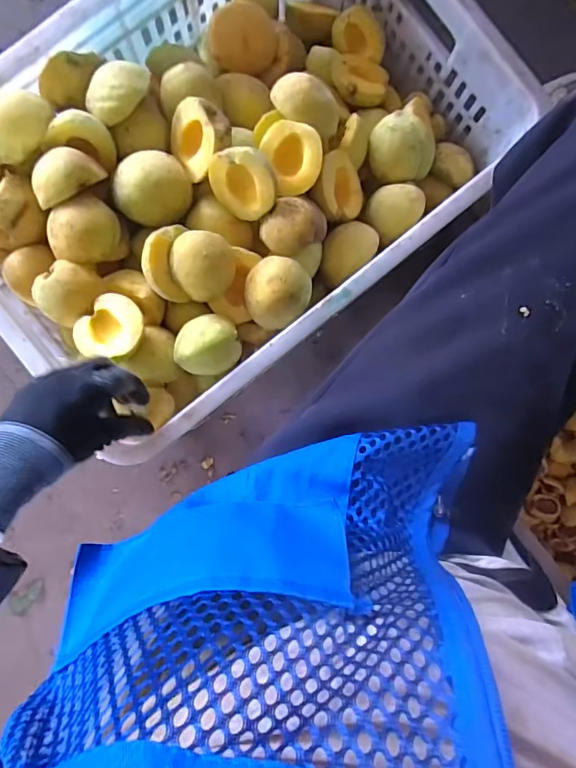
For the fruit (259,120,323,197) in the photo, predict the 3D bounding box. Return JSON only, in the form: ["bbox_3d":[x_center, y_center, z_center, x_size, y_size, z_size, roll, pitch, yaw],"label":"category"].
[{"bbox_3d":[0.005,-0.207,0.450,0.055,0.023,0.061,14,114,13],"label":"fruit"}]

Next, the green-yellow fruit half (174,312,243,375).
[{"bbox_3d":[-0.072,-0.034,0.441,0.054,0.036,0.056,0,89,-3],"label":"green-yellow fruit half"}]

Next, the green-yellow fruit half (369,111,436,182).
[{"bbox_3d":[0.117,-0.242,0.508,0.068,0.047,0.057,39,88,-2],"label":"green-yellow fruit half"}]

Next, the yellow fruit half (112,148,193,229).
[{"bbox_3d":[-0.125,-0.181,0.448,0.064,0.030,0.066,0,89,-3],"label":"yellow fruit half"}]

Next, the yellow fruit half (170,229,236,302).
[{"bbox_3d":[-0.077,-0.109,0.437,0.056,0.038,0.057,0,90,-4],"label":"yellow fruit half"}]

